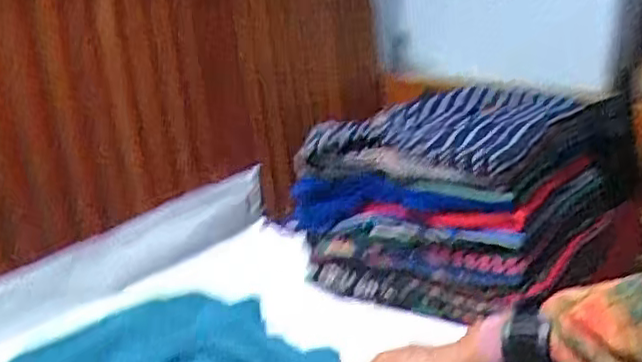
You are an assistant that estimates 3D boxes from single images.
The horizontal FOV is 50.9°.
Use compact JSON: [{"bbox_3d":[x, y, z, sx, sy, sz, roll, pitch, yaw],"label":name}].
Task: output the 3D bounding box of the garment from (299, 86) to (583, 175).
[{"bbox_3d":[0.177,-0.083,0.930,0.269,0.047,0.349,12,21,27],"label":"garment"}]

